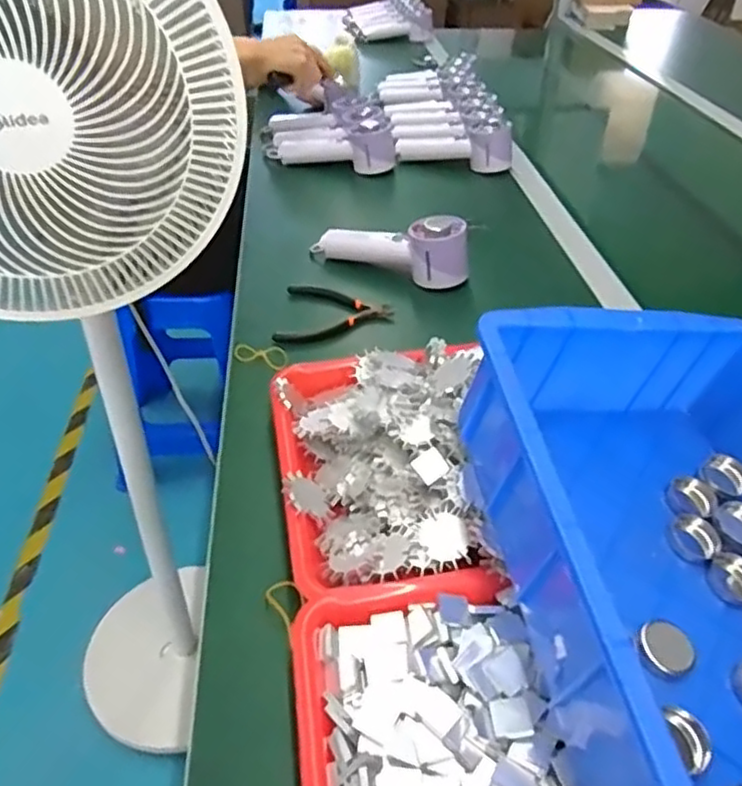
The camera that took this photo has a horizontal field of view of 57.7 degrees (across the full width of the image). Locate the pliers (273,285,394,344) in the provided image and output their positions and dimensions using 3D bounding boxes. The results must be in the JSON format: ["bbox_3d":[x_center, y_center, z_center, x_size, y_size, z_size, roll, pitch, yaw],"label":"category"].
[{"bbox_3d":[-0.038,-0.086,0.734,0.121,0.015,0.105,0,40,-2],"label":"pliers"}]

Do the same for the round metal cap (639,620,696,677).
[{"bbox_3d":[0.157,0.136,0.361,0.028,0.008,0.027,1,40,-1],"label":"round metal cap"}]

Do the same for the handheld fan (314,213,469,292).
[{"bbox_3d":[0.021,-0.172,0.782,0.187,0.065,0.059,10,41,9],"label":"handheld fan"}]

